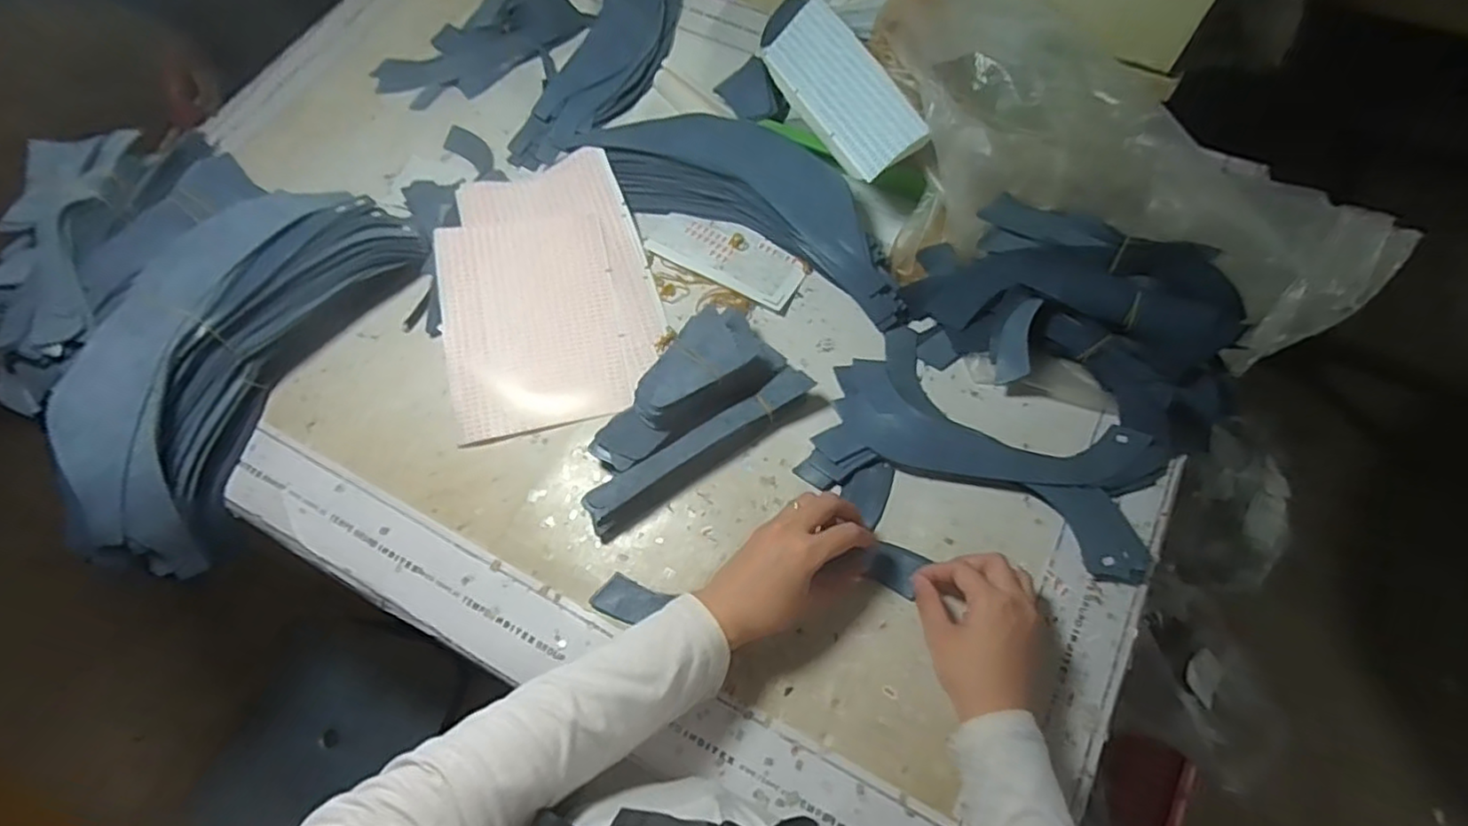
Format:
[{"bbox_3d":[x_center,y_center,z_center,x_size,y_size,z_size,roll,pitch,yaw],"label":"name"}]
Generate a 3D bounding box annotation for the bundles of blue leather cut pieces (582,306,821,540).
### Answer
[{"bbox_3d":[-0.044,0.004,0.527,0.202,0.057,0.094,-39,71,-13],"label":"bundles of blue leather cut pieces"}]

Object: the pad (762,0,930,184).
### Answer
[{"bbox_3d":[0.094,-0.288,0.587,0.072,0.010,0.201,-36,61,17],"label":"pad"}]

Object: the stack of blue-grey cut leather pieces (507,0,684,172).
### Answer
[{"bbox_3d":[-0.135,-0.404,0.721,0.127,0.020,0.334,9,68,7],"label":"stack of blue-grey cut leather pieces"}]

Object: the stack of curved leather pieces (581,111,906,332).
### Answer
[{"bbox_3d":[0.022,-0.201,0.612,0.333,0.051,0.115,29,72,14],"label":"stack of curved leather pieces"}]

